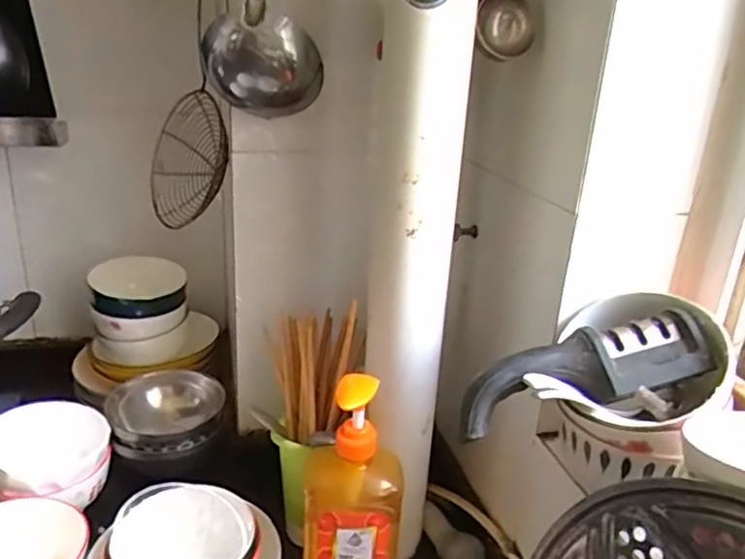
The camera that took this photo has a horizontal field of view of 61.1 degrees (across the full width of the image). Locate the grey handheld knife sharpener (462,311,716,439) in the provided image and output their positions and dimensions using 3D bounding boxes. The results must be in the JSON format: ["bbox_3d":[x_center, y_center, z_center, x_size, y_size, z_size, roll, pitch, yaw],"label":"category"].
[{"bbox_3d":[0.163,0.073,0.491,0.187,0.067,0.049,-3,22,-13],"label":"grey handheld knife sharpener"}]

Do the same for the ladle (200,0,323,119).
[{"bbox_3d":[-0.109,-0.322,0.597,0.075,0.324,0.094,-17,30,-40],"label":"ladle"}]

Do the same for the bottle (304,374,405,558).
[{"bbox_3d":[-0.019,0.209,0.587,0.088,0.252,0.065,2,22,-4],"label":"bottle"}]

